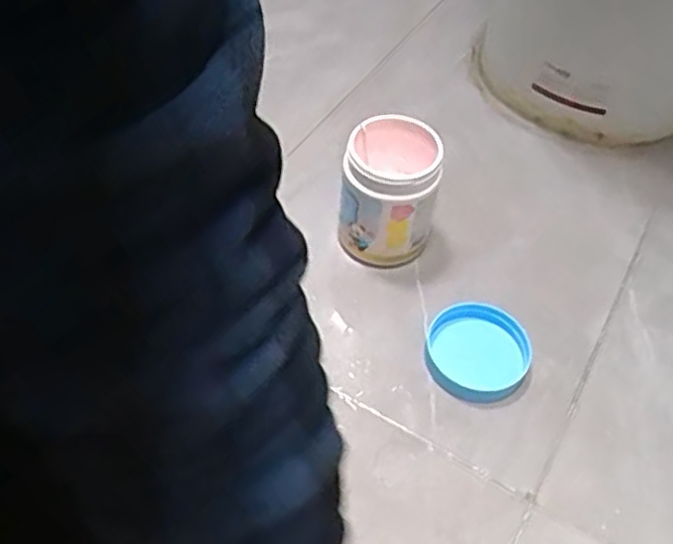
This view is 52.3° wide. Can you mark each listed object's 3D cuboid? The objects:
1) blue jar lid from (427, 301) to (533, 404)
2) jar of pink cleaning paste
[{"bbox_3d":[0.129,0.074,0.632,0.092,0.022,0.097,1,50,-1],"label":"blue jar lid"},{"bbox_3d":[0.052,-0.071,0.665,0.085,0.137,0.087,1,50,-1],"label":"jar of pink cleaning paste"}]

